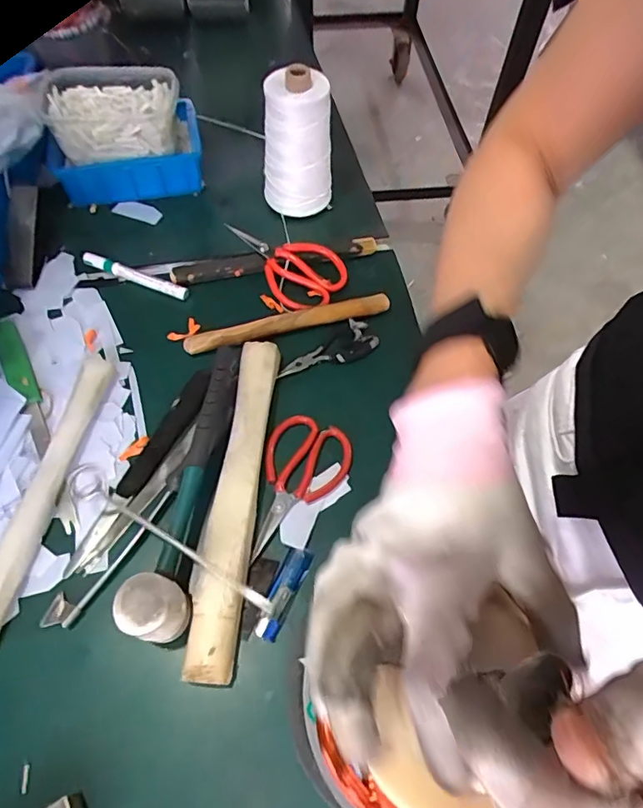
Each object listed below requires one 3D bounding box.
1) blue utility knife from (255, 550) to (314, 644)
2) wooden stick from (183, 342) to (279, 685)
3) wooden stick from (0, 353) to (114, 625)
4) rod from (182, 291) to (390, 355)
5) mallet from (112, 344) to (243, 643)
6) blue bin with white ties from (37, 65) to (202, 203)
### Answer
[{"bbox_3d":[-0.035,0.172,0.459,0.024,0.011,0.082,25,64,12],"label":"blue utility knife"},{"bbox_3d":[-0.083,0.085,0.493,0.049,0.032,0.327,4,61,1],"label":"wooden stick"},{"bbox_3d":[-0.272,0.080,0.489,0.031,0.032,0.305,10,62,5],"label":"wooden stick"},{"bbox_3d":[-0.037,-0.099,0.602,0.249,0.023,0.025,-16,63,-9],"label":"rod"},{"bbox_3d":[-0.121,0.060,0.483,0.044,0.070,0.304,7,61,3],"label":"mallet"},{"bbox_3d":[-0.262,-0.365,0.674,0.179,0.132,0.144,-8,62,-5],"label":"blue bin with white ties"}]

